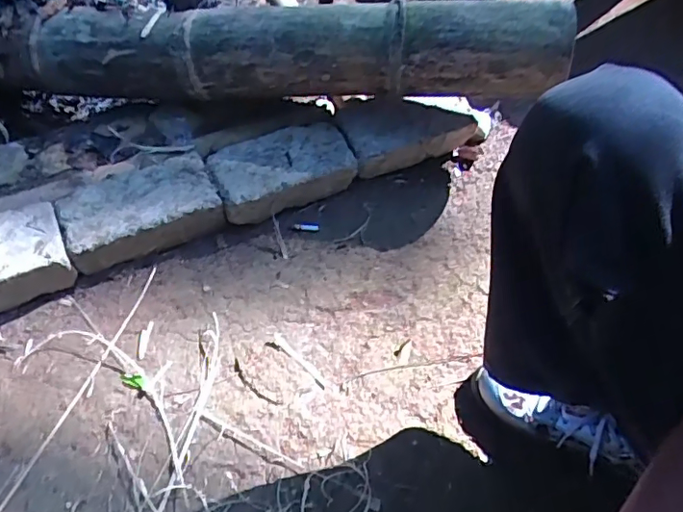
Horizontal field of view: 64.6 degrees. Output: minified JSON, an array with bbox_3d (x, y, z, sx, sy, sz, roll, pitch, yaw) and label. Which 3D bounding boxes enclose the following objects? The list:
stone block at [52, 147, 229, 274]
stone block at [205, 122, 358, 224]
[{"bbox_3d":[-0.285,-0.066,0.781,0.208,0.078,0.121,-22,64,-14],"label":"stone block"},{"bbox_3d":[-0.088,-0.126,0.823,0.203,0.078,0.108,-20,63,-13],"label":"stone block"}]

